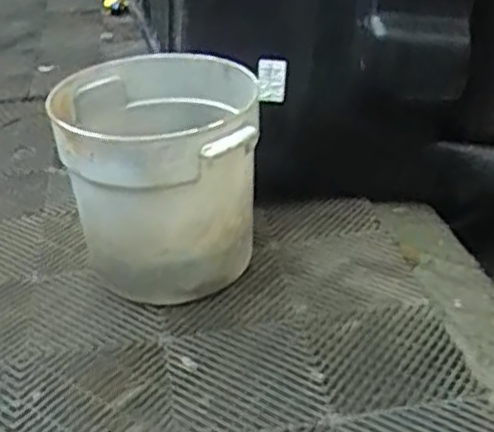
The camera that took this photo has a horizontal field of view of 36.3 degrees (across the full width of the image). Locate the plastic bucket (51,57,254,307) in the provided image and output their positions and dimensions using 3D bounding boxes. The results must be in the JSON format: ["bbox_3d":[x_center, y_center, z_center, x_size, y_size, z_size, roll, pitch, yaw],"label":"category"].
[{"bbox_3d":[-0.130,-0.049,1.188,0.288,0.317,0.315,-2,31,1],"label":"plastic bucket"}]

